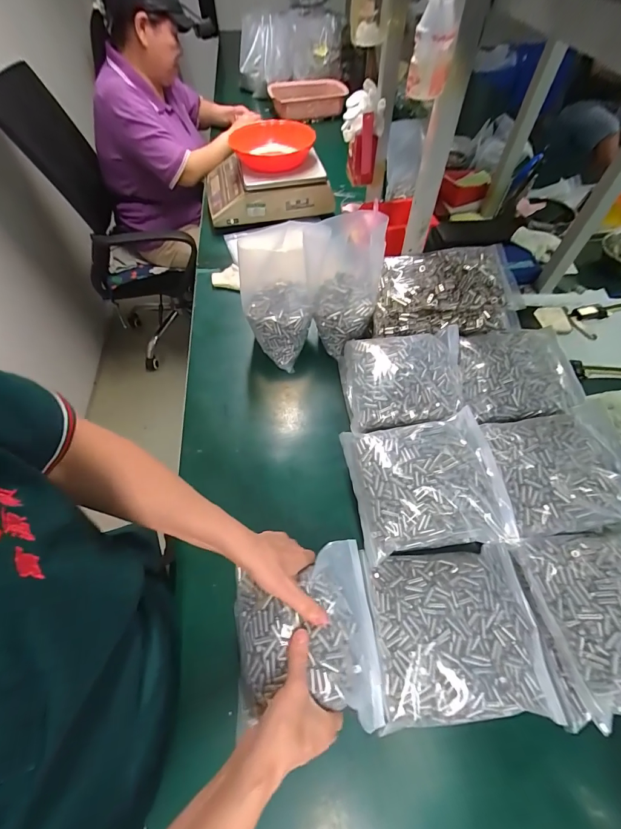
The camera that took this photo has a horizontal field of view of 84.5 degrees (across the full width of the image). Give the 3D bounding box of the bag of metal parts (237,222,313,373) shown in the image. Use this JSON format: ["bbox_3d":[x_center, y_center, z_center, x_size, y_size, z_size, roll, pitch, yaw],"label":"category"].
[{"bbox_3d":[-0.059,-0.200,0.614,0.124,0.208,0.149,-6,58,-3],"label":"bag of metal parts"}]

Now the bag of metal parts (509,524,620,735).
[{"bbox_3d":[0.366,0.223,0.384,0.195,0.058,0.182,-8,58,-4],"label":"bag of metal parts"}]

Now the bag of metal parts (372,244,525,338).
[{"bbox_3d":[0.238,-0.221,0.605,0.256,0.069,0.153,-2,58,-1],"label":"bag of metal parts"}]

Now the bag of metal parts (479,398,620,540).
[{"bbox_3d":[0.345,0.066,0.457,0.179,0.031,0.162,-5,58,-3],"label":"bag of metal parts"}]

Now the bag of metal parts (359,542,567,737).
[{"bbox_3d":[0.174,0.258,0.414,0.201,0.033,0.177,-3,58,-1],"label":"bag of metal parts"}]

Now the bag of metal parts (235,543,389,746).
[{"bbox_3d":[-0.005,0.244,0.391,0.158,0.058,0.179,-5,58,-3],"label":"bag of metal parts"}]

